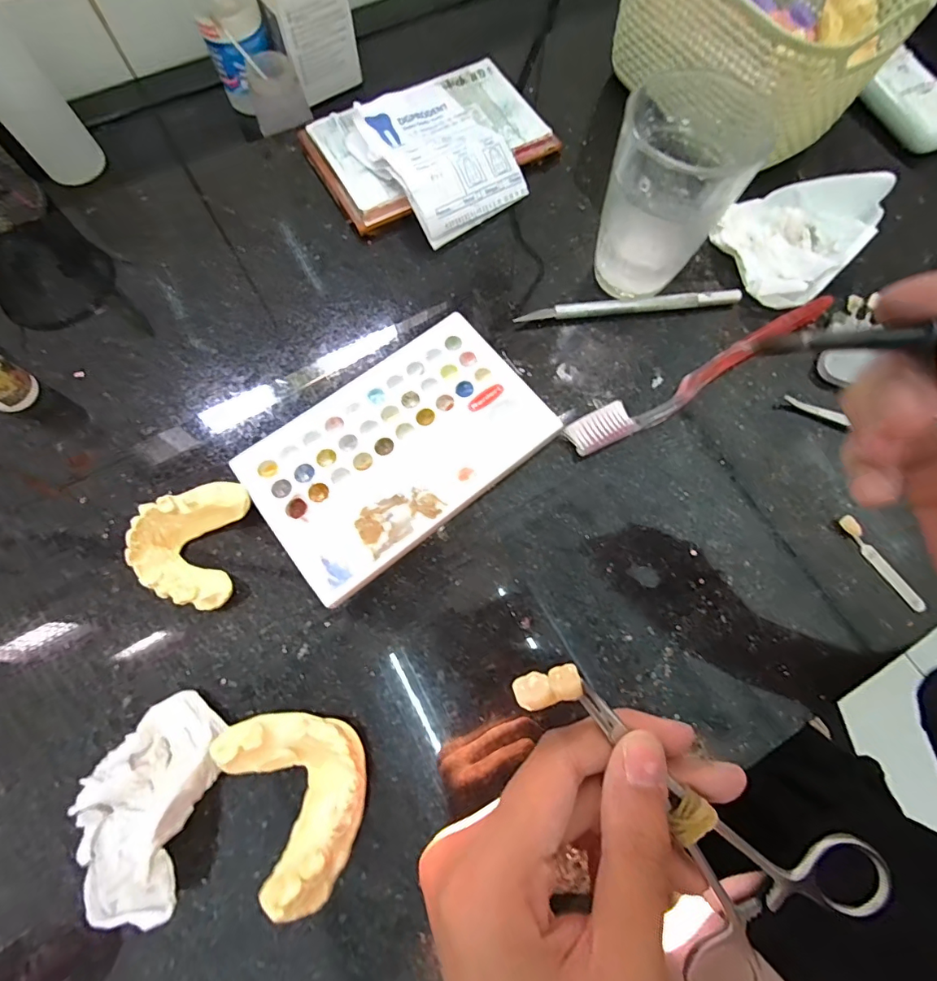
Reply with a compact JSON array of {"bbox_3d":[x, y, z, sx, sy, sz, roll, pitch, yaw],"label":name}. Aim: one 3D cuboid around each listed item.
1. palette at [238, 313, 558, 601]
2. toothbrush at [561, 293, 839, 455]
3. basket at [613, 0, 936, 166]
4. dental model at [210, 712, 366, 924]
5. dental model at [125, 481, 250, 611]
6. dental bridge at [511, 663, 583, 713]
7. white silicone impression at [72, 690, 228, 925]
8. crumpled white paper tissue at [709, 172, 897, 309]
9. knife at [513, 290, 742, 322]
[{"bbox_3d":[-0.037,-0.023,0.254,0.150,0.012,0.094,-38,78,-12],"label":"palette"},{"bbox_3d":[0.138,-0.067,0.272,0.182,0.012,0.020,-27,75,-10],"label":"toothbrush"},{"bbox_3d":[0.179,-0.308,0.311,0.118,0.084,0.179,-31,76,-11],"label":"basket"},{"bbox_3d":[-0.068,0.126,0.197,0.049,0.029,0.073,-28,76,-10],"label":"dental model"},{"bbox_3d":[-0.137,0.025,0.231,0.047,0.021,0.060,6,73,0],"label":"dental model"},{"bbox_3d":[0.022,0.055,0.132,0.018,0.007,0.009,-13,74,-6],"label":"dental bridge"},{"bbox_3d":[-0.135,0.130,0.196,0.048,0.025,0.081,9,73,1],"label":"white silicone impression"},{"bbox_3d":[0.211,-0.169,0.300,0.075,0.025,0.117,43,76,11],"label":"crumpled white paper tissue"},{"bbox_3d":[0.098,-0.113,0.287,0.135,0.008,0.008,-5,73,-3],"label":"knife"}]

